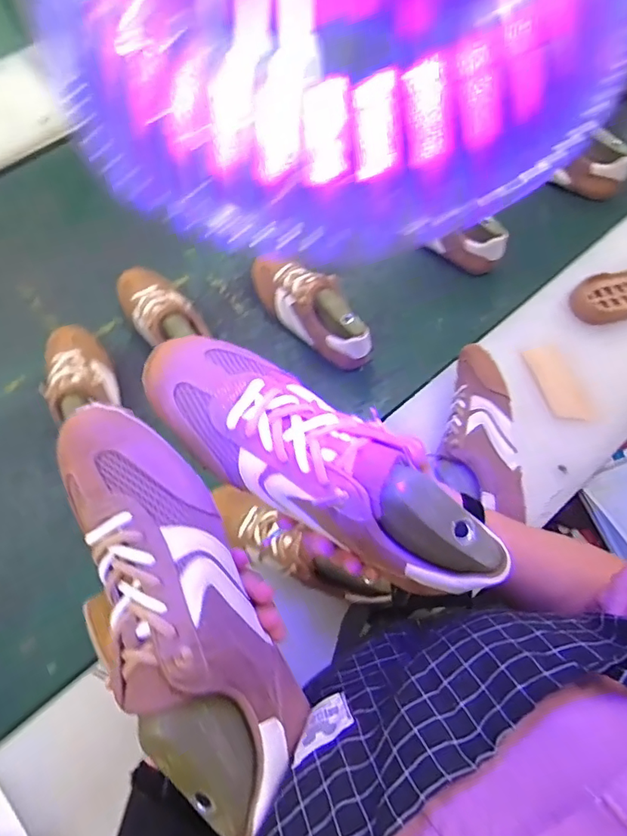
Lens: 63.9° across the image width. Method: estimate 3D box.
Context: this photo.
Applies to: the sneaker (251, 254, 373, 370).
[{"bbox_3d":[-0.004,-0.182,0.806,0.247,0.088,0.086,41,78,13],"label":"sneaker"}]

